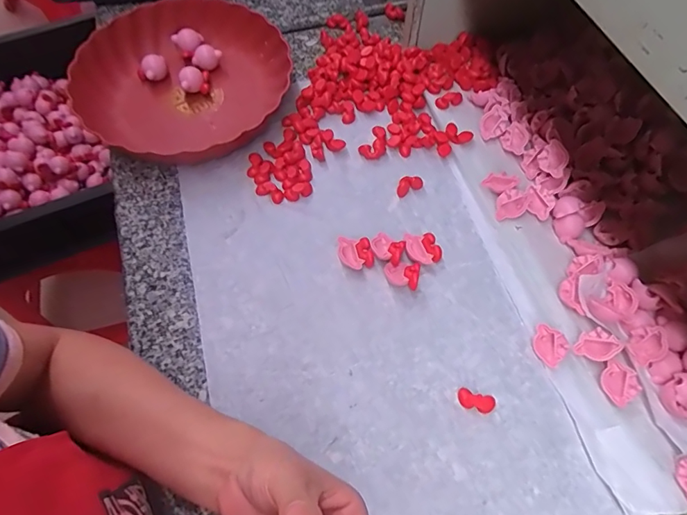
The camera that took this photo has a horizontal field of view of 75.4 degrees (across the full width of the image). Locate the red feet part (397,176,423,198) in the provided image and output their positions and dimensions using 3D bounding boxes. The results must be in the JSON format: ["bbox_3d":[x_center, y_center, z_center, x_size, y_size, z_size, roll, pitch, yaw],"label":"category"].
[{"bbox_3d":[0.072,-0.080,0.490,0.032,0.014,0.015,-30,68,-14],"label":"red feet part"}]

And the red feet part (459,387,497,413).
[{"bbox_3d":[0.117,0.126,0.389,0.033,0.010,0.016,17,65,8],"label":"red feet part"}]

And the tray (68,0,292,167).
[{"bbox_3d":[-0.184,-0.208,0.524,0.239,0.053,0.248,-33,68,-15],"label":"tray"}]

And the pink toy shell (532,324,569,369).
[{"bbox_3d":[0.187,0.080,0.405,0.031,0.004,0.031,32,97,29],"label":"pink toy shell"}]

